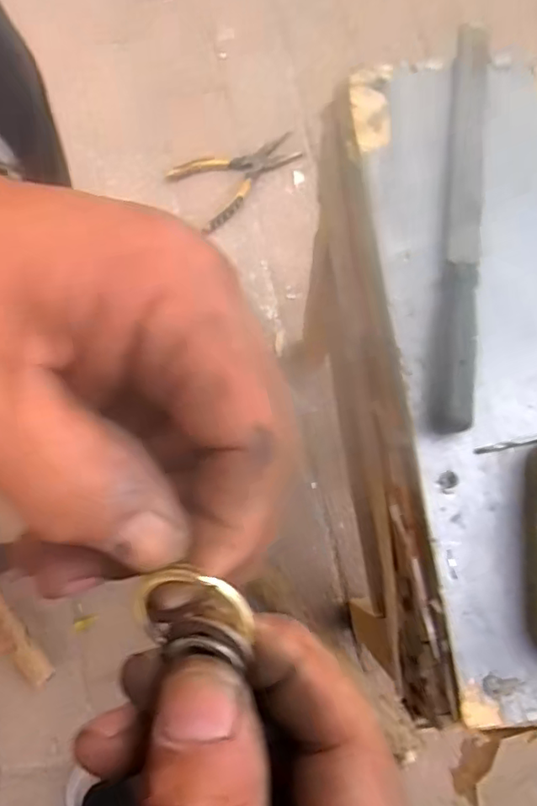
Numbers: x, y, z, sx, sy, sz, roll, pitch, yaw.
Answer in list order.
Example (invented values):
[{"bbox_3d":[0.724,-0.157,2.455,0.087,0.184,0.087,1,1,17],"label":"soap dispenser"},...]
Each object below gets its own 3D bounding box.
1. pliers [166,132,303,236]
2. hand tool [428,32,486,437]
[{"bbox_3d":[-0.043,-0.325,0.821,0.173,0.016,0.115,-35,77,-8],"label":"pliers"},{"bbox_3d":[0.097,-0.098,0.292,0.018,0.019,0.230,8,75,3],"label":"hand tool"}]

